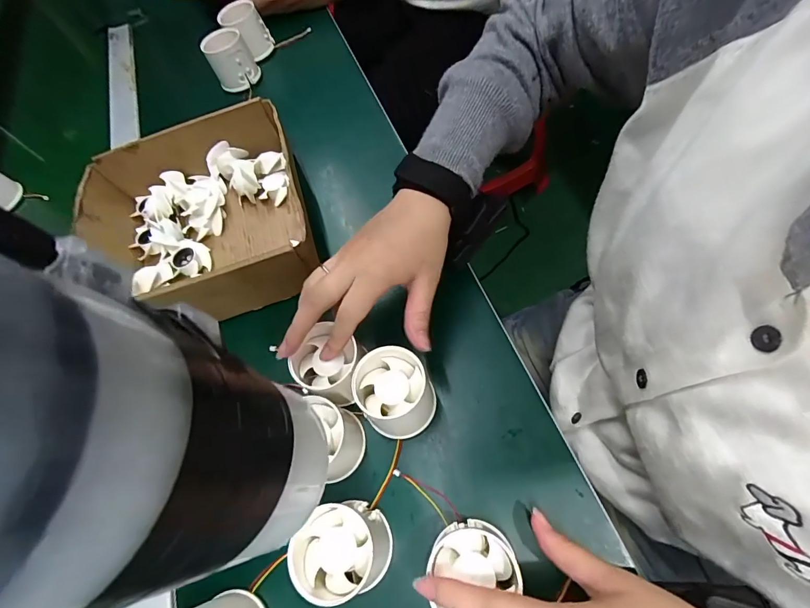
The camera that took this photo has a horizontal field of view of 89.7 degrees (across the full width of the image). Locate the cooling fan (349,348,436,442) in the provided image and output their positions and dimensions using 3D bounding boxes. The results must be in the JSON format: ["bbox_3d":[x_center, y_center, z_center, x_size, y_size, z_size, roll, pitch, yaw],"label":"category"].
[{"bbox_3d":[-0.008,0.068,0.302,0.051,0.056,0.054,-4,60,6],"label":"cooling fan"}]

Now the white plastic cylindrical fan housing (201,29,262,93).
[{"bbox_3d":[-0.226,-0.317,0.528,0.054,0.051,0.054,-4,60,6],"label":"white plastic cylindrical fan housing"}]

